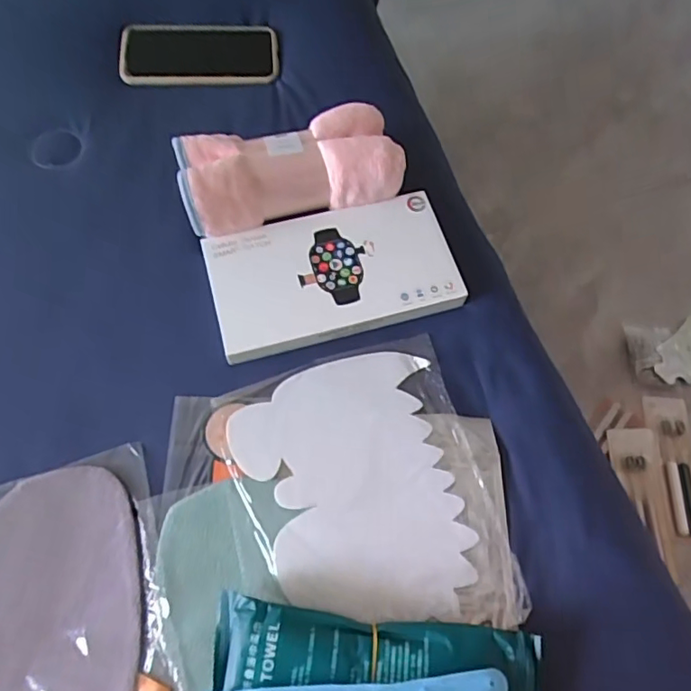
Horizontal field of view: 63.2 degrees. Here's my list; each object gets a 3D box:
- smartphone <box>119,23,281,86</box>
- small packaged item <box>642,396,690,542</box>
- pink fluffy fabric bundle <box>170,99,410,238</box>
[{"bbox_3d":[-0.148,-0.297,0.574,0.156,0.016,0.066,-3,82,-5],"label":"smartphone"},{"bbox_3d":[0.530,0.192,0.896,0.067,0.018,0.229,2,63,1],"label":"small packaged item"},{"bbox_3d":[-0.048,-0.151,0.489,0.185,0.067,0.080,-15,64,-8],"label":"pink fluffy fabric bundle"}]

